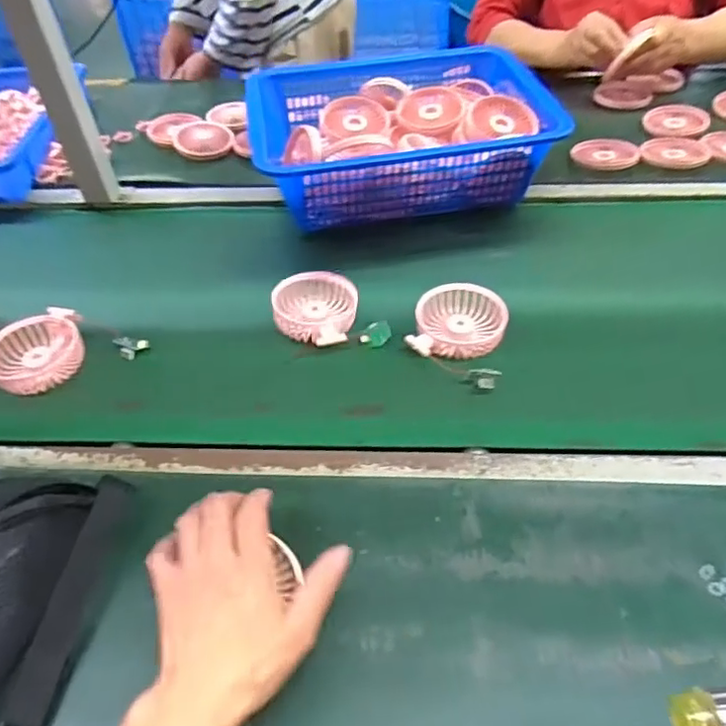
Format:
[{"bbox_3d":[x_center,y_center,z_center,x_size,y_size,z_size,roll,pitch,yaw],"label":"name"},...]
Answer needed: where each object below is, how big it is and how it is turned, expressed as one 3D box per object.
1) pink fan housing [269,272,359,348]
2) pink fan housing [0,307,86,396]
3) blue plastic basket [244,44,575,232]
[{"bbox_3d":[-0.051,-0.057,0.613,0.083,0.037,0.077,-1,47,1],"label":"pink fan housing"},{"bbox_3d":[-0.334,-0.012,0.609,0.093,0.032,0.082,-26,51,-20],"label":"pink fan housing"},{"bbox_3d":[0.042,-0.319,0.814,0.377,0.106,0.310,-8,47,-5],"label":"blue plastic basket"}]

